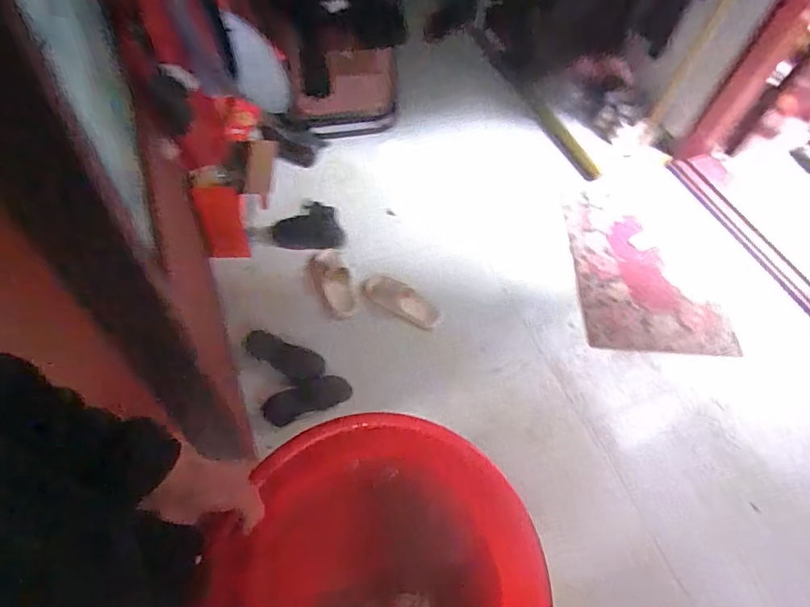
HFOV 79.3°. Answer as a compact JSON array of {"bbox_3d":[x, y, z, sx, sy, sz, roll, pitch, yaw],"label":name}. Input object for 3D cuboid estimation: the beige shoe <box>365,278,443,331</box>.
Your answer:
[{"bbox_3d":[-0.008,-0.002,1.655,0.271,0.061,0.098,32,59,13],"label":"beige shoe"}]

